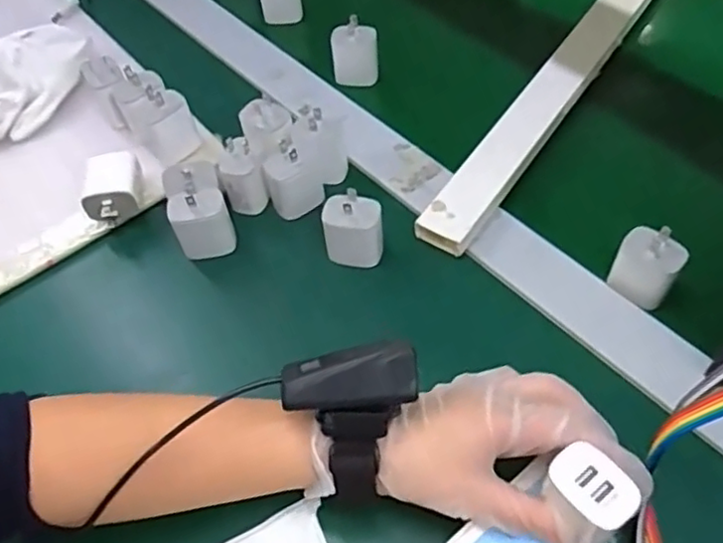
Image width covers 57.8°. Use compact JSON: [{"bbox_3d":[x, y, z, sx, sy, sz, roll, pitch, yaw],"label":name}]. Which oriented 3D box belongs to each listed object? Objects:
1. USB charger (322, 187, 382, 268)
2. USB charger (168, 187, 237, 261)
[{"bbox_3d":[-0.006,-0.031,0.491,0.041,0.055,0.029,2,54,4],"label":"USB charger"},{"bbox_3d":[-0.122,-0.037,0.503,0.042,0.050,0.028,-19,55,-11],"label":"USB charger"}]

